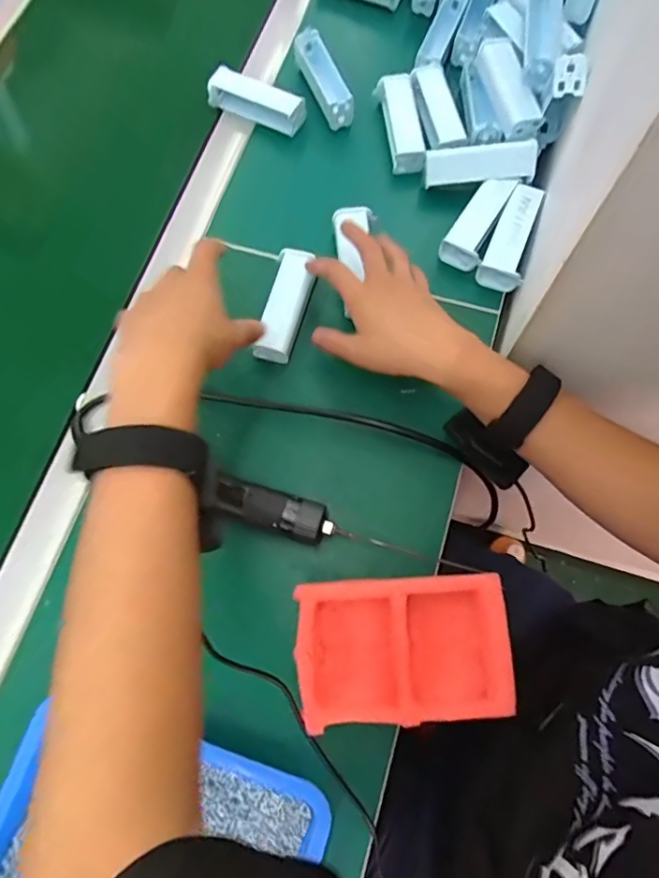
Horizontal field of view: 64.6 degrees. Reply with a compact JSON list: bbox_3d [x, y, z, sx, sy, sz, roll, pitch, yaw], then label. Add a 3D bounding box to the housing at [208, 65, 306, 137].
[{"bbox_3d":[-0.077,-0.364,0.559,0.108,0.026,0.034,24,74,9],"label":"housing"}]

